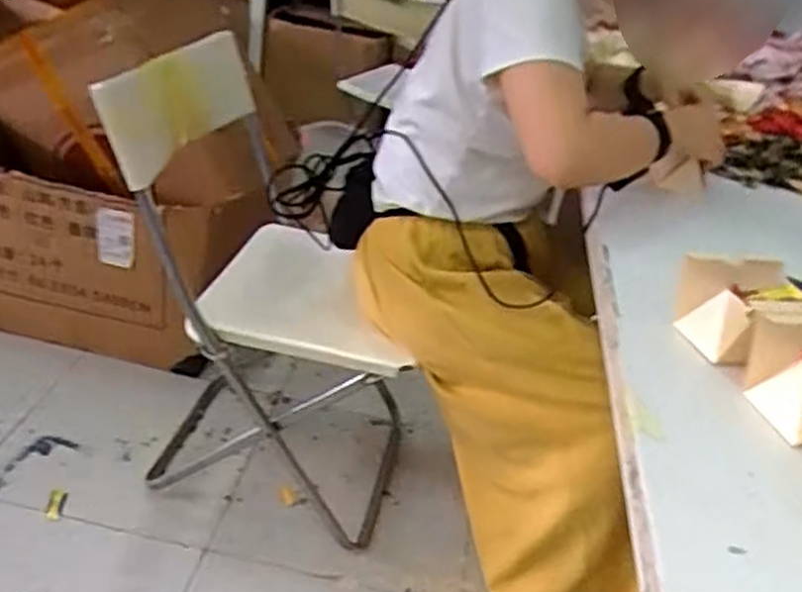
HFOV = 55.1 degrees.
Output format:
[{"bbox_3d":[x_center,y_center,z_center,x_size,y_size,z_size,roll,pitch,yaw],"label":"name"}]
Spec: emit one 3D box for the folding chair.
[{"bbox_3d":[-0.188,-0.007,1.318,0.438,0.795,0.383,10,30,-2],"label":"folding chair"}]

